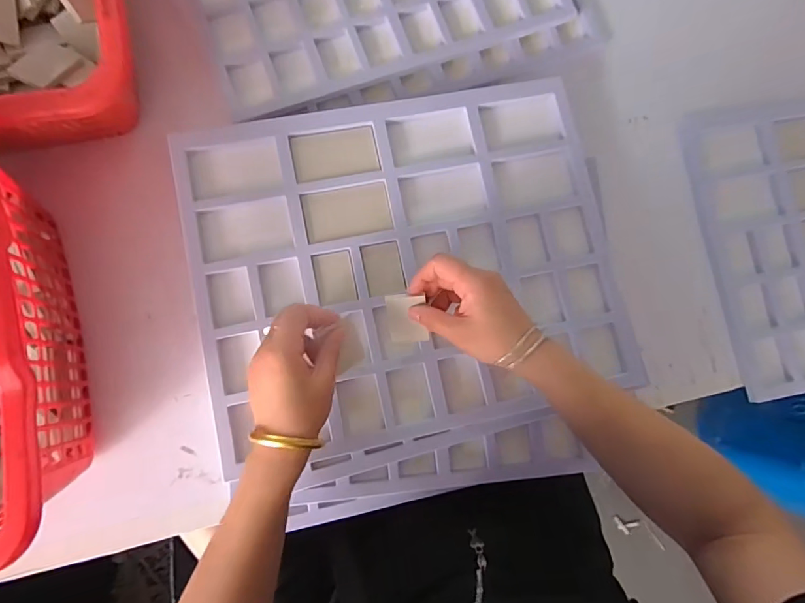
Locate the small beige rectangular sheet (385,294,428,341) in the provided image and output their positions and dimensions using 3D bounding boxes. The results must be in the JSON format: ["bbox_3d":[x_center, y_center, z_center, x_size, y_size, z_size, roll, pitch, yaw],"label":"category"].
[{"bbox_3d":[0.004,0.016,0.438,0.036,0.004,0.050,-5,115,5],"label":"small beige rectangular sheet"}]

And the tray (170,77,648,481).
[{"bbox_3d":[0.007,-0.041,0.479,0.424,0.023,0.347,-11,86,-6],"label":"tray"}]

